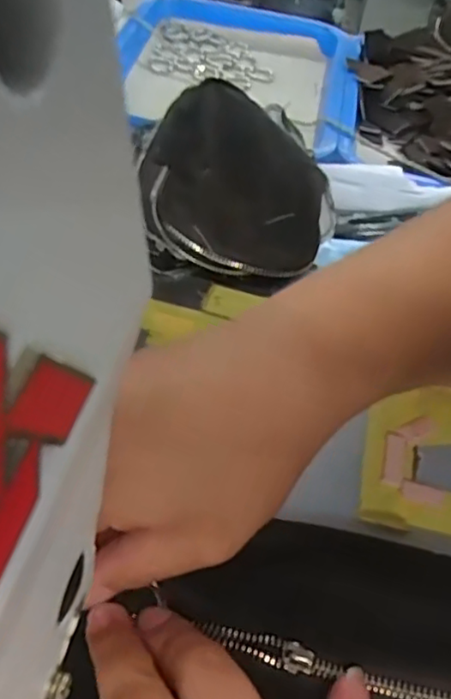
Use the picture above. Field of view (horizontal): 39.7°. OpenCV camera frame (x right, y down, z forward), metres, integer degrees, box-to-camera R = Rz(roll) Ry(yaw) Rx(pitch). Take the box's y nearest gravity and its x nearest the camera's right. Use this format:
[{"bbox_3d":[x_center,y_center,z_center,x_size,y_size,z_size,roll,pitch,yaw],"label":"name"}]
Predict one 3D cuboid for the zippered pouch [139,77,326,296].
[{"bbox_3d":[0.006,-0.104,0.398,0.113,0.030,0.134,19,63,-2],"label":"zippered pouch"}]

